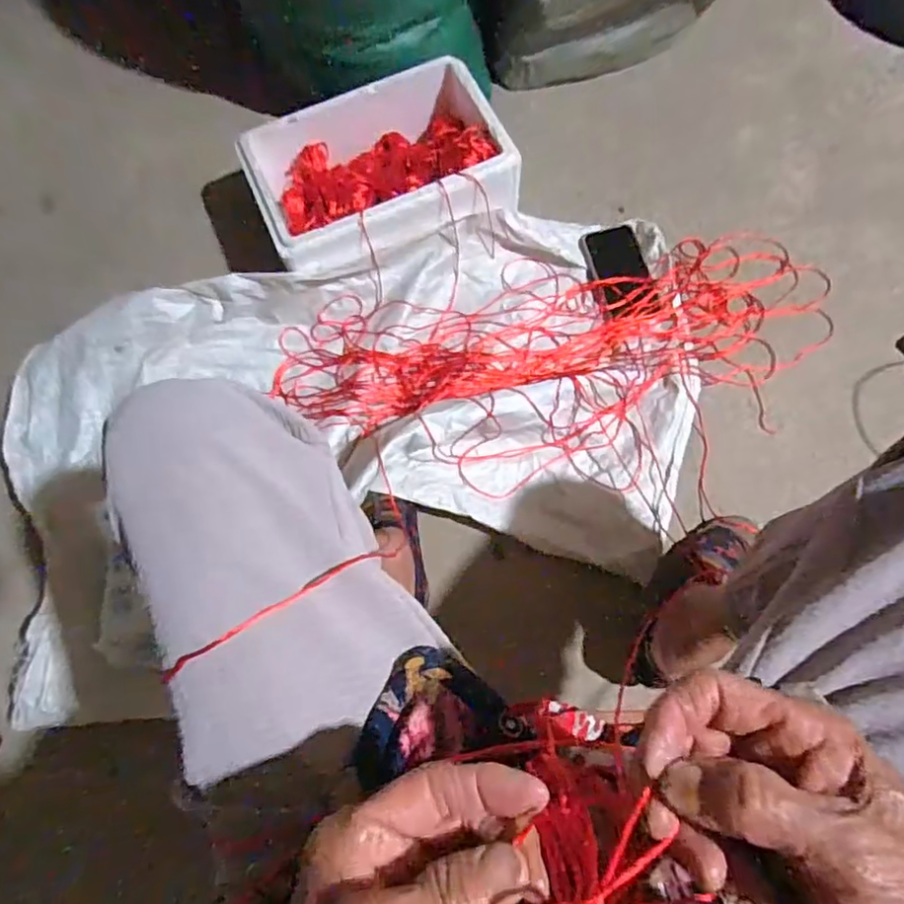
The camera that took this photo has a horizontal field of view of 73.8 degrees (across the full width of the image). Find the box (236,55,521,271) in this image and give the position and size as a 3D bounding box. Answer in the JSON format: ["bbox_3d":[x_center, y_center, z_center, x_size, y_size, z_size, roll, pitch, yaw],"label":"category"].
[{"bbox_3d":[-0.098,-0.384,0.852,0.335,0.120,0.240,-22,73,-3],"label":"box"}]

